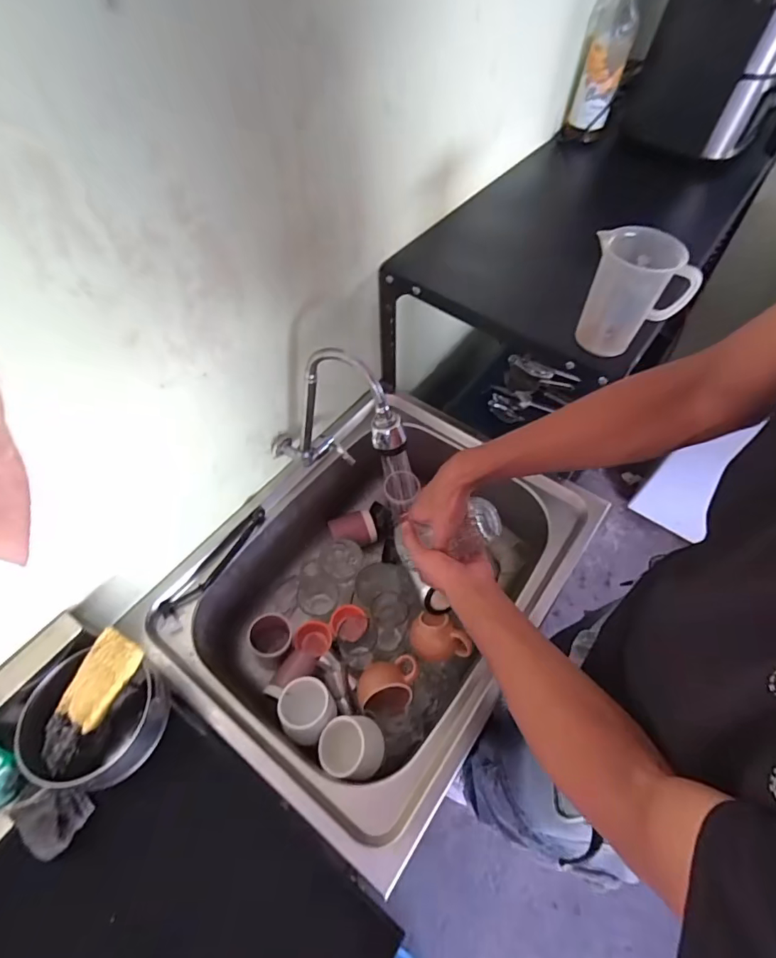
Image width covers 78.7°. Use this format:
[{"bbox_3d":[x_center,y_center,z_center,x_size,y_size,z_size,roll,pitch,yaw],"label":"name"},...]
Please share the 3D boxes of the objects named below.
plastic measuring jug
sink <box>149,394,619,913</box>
[{"bbox_3d":[0.315,-0.233,0.619,0.110,0.146,0.083,3,52,5],"label":"plastic measuring jug"},{"bbox_3d":[-0.005,0.178,0.779,0.454,0.202,0.602,29,59,23],"label":"sink"}]

